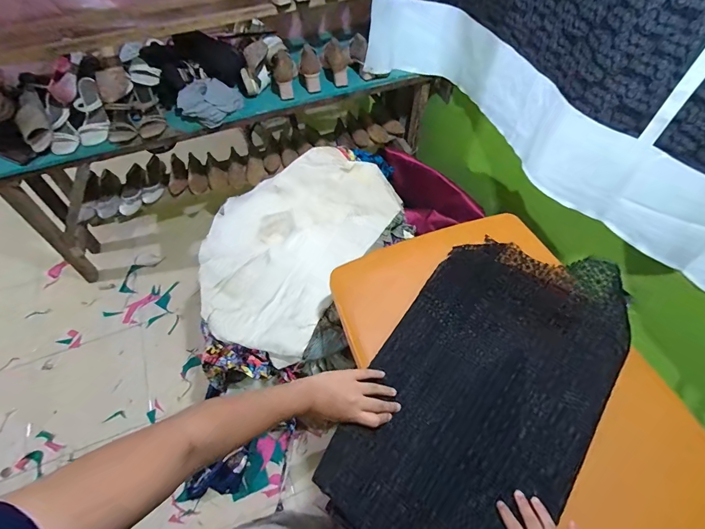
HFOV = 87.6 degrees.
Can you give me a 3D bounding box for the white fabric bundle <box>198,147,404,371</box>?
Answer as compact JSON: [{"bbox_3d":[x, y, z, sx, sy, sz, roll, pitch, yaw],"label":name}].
[{"bbox_3d":[-0.157,-0.081,1.025,0.435,0.182,0.622,27,60,18],"label":"white fabric bundle"}]

